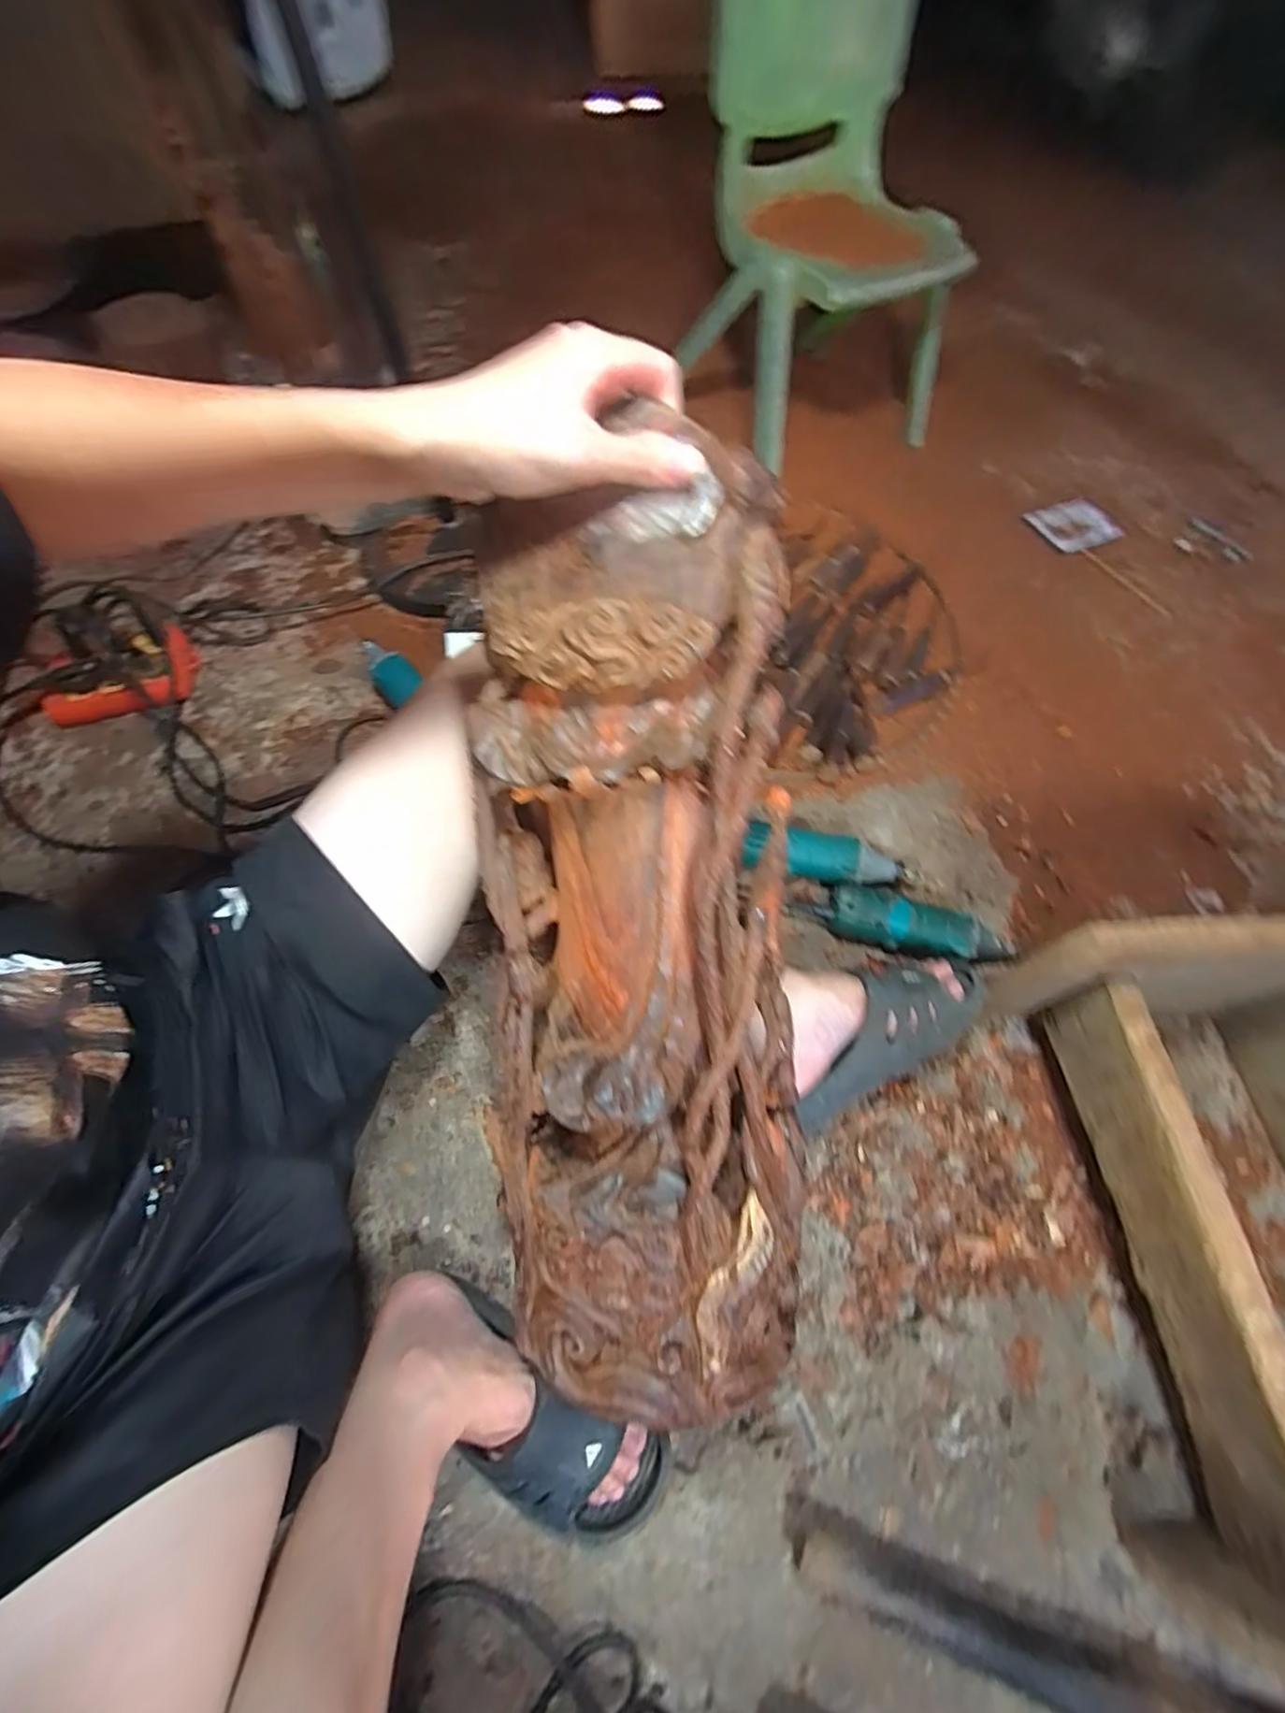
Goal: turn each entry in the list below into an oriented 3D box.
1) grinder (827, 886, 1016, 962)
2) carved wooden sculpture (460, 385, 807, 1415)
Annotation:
[{"bbox_3d":[0.298,0.076,0.676,0.192,0.055,0.060,19,64,6],"label":"grinder"},{"bbox_3d":[-0.005,0.066,0.392,0.188,0.106,0.551,-3,99,-3],"label":"carved wooden sculpture"}]

